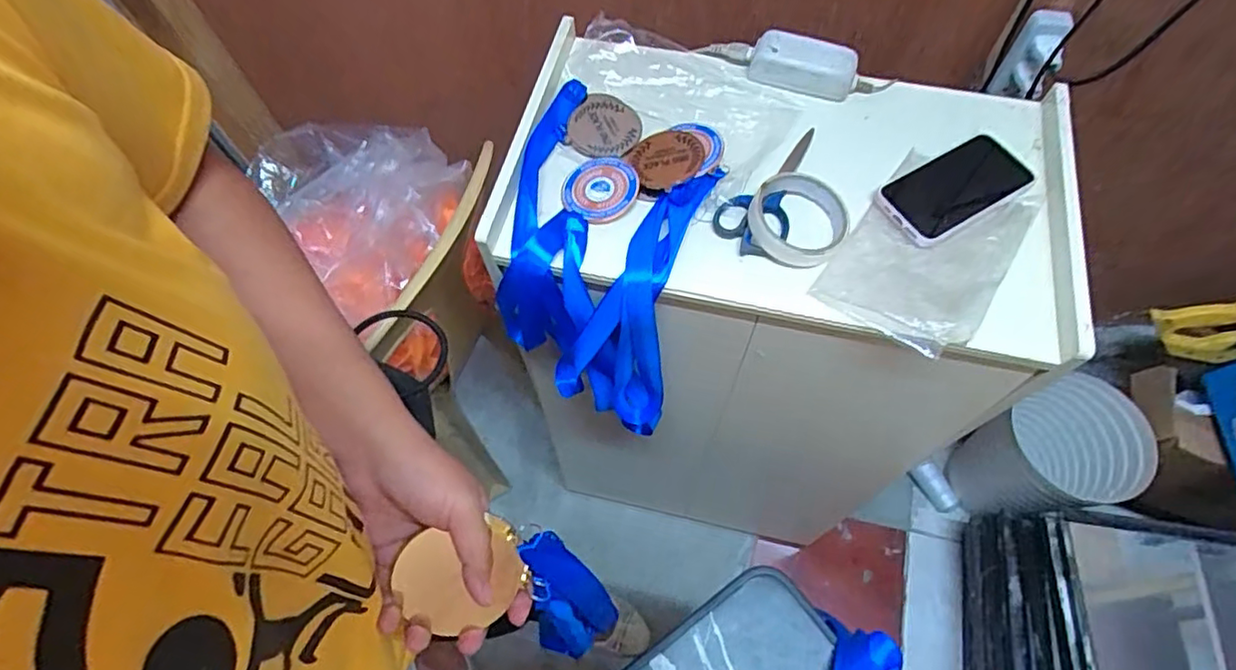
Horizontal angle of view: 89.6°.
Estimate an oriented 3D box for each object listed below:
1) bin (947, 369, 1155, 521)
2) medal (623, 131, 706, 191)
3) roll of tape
[{"bbox_3d":[0.729,0.228,1.111,0.206,0.322,0.196,-13,63,-5],"label":"bin"},{"bbox_3d":[0.048,-0.169,0.601,0.070,0.011,0.063,37,79,29],"label":"medal"},{"bbox_3d":[0.162,-0.103,0.560,0.086,0.031,0.095,18,65,11],"label":"roll of tape"}]

